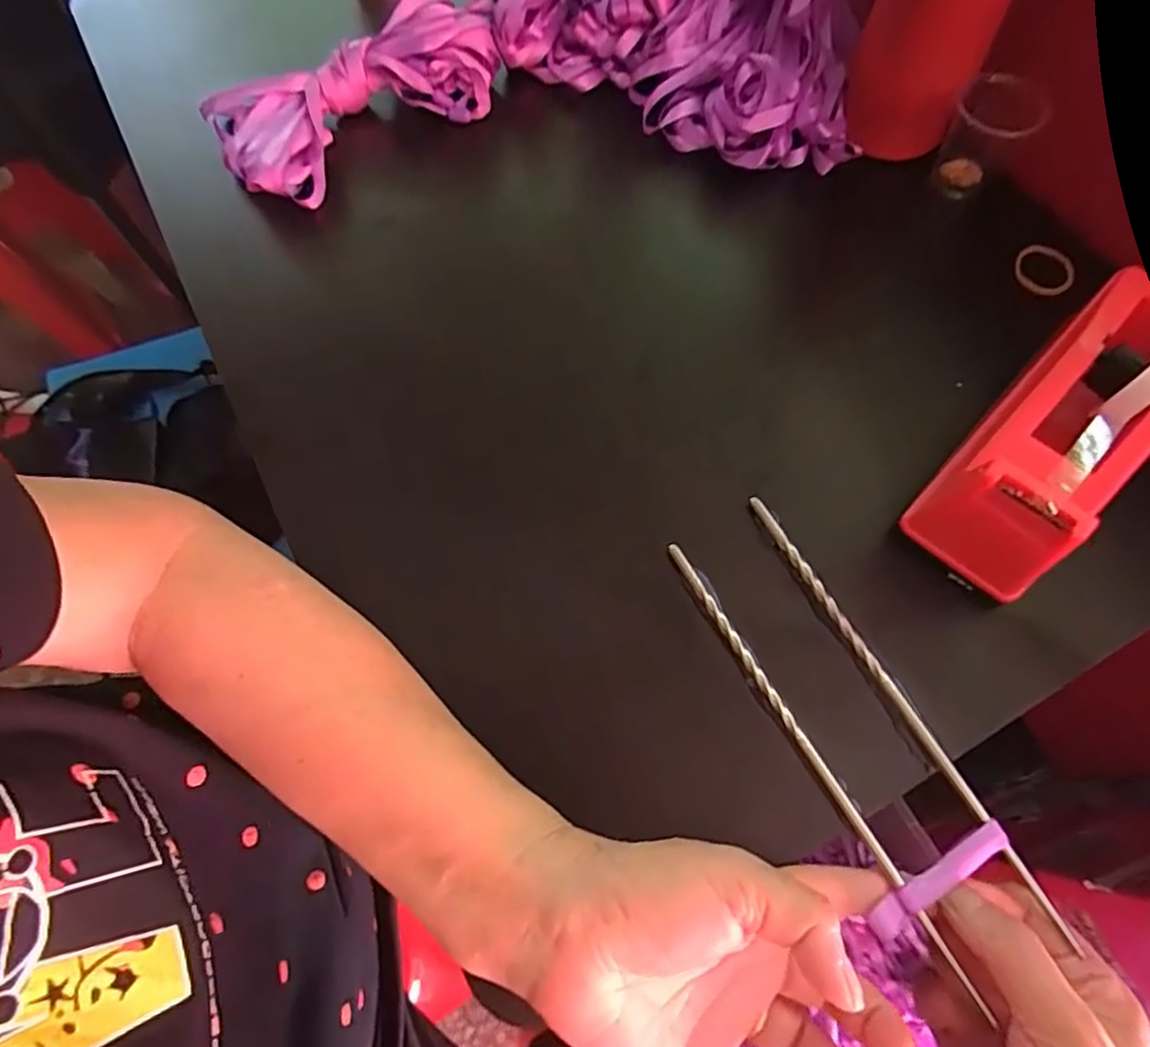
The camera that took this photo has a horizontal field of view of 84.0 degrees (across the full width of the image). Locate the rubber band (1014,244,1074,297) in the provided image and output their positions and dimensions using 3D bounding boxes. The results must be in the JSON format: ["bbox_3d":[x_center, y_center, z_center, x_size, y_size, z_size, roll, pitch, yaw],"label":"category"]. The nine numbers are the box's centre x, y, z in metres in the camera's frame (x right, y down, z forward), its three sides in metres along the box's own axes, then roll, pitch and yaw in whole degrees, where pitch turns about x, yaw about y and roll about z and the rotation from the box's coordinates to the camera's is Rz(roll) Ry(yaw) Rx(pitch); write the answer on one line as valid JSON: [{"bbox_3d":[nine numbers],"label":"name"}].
[{"bbox_3d":[0.282,-0.153,0.385,0.034,0.007,0.034,-1,77,3],"label":"rubber band"}]

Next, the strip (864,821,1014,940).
[{"bbox_3d":[0.147,0.144,0.258,0.068,0.004,0.011,-31,73,-8],"label":"strip"}]

